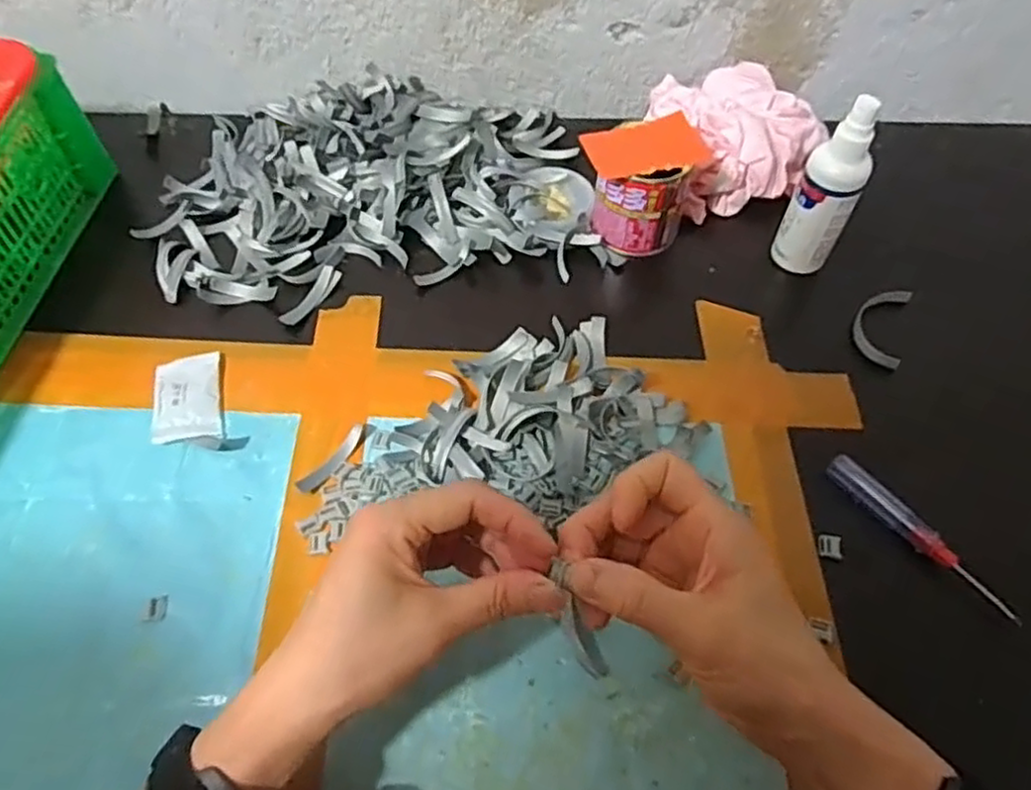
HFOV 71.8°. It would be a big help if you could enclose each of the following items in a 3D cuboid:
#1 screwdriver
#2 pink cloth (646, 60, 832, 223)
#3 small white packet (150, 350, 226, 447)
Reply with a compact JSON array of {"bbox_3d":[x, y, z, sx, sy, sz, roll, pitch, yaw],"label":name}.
[{"bbox_3d":[0.229,0.080,0.406,0.014,0.014,0.118,-30,61,-19],"label":"screwdriver"},{"bbox_3d":[0.171,-0.203,0.558,0.125,0.055,0.133,-6,57,-5],"label":"pink cloth"},{"bbox_3d":[-0.205,0.000,0.448,0.040,0.008,0.065,-9,57,-7],"label":"small white packet"}]

